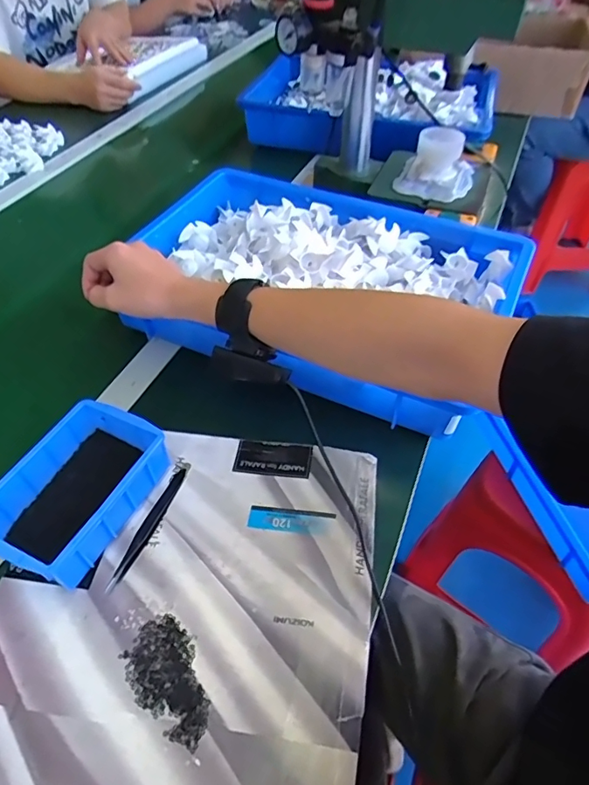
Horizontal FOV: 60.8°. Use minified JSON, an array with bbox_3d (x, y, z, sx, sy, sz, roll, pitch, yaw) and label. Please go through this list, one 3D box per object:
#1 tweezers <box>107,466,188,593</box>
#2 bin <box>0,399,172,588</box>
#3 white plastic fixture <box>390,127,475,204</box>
[{"bbox_3d":[-0.126,0.112,0.432,0.013,0.005,0.118,15,51,13],"label":"tweezers"},{"bbox_3d":[-0.188,0.084,0.431,0.098,0.055,0.143,20,52,17],"label":"bin"},{"bbox_3d":[0.201,-0.326,0.701,0.102,0.062,0.109,15,51,14],"label":"white plastic fixture"}]

